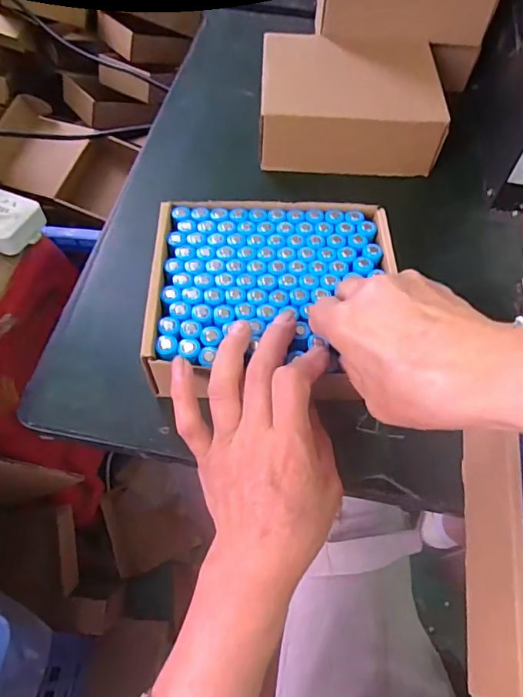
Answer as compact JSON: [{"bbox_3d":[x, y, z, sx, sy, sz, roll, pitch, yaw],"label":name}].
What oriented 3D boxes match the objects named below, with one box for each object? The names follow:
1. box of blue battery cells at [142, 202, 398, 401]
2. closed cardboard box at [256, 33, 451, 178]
[{"bbox_3d":[0.009,-0.039,0.343,0.160,0.043,0.140,0,59,-2],"label":"box of blue battery cells"},{"bbox_3d":[0.082,-0.232,0.472,0.161,0.059,0.135,2,59,0],"label":"closed cardboard box"}]

